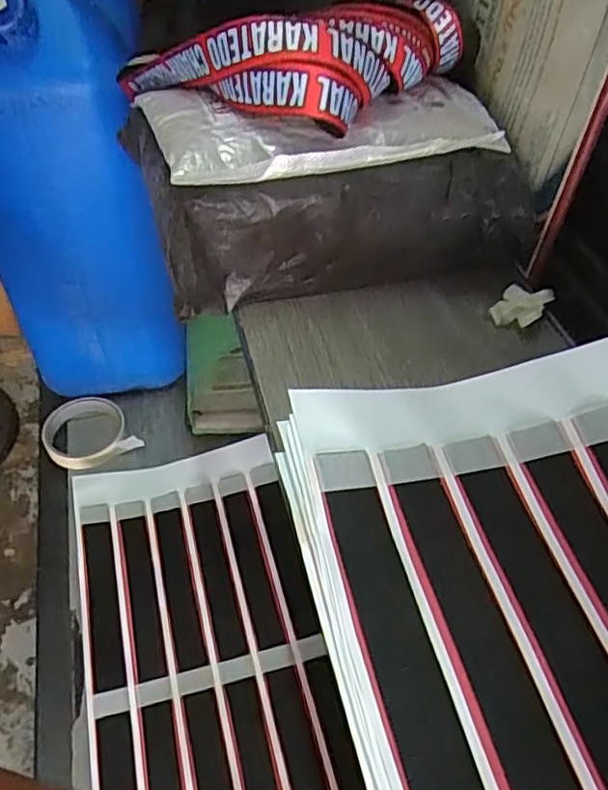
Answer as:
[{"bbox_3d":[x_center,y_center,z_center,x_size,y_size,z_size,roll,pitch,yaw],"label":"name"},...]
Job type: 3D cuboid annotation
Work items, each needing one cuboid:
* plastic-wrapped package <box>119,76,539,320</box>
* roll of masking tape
[{"bbox_3d":[0.015,-0.148,0.437,0.239,0.108,0.168,-13,49,-13],"label":"plastic-wrapped package"},{"bbox_3d":[-0.236,0.043,0.705,0.089,0.024,0.088,-24,53,-22],"label":"roll of masking tape"}]

